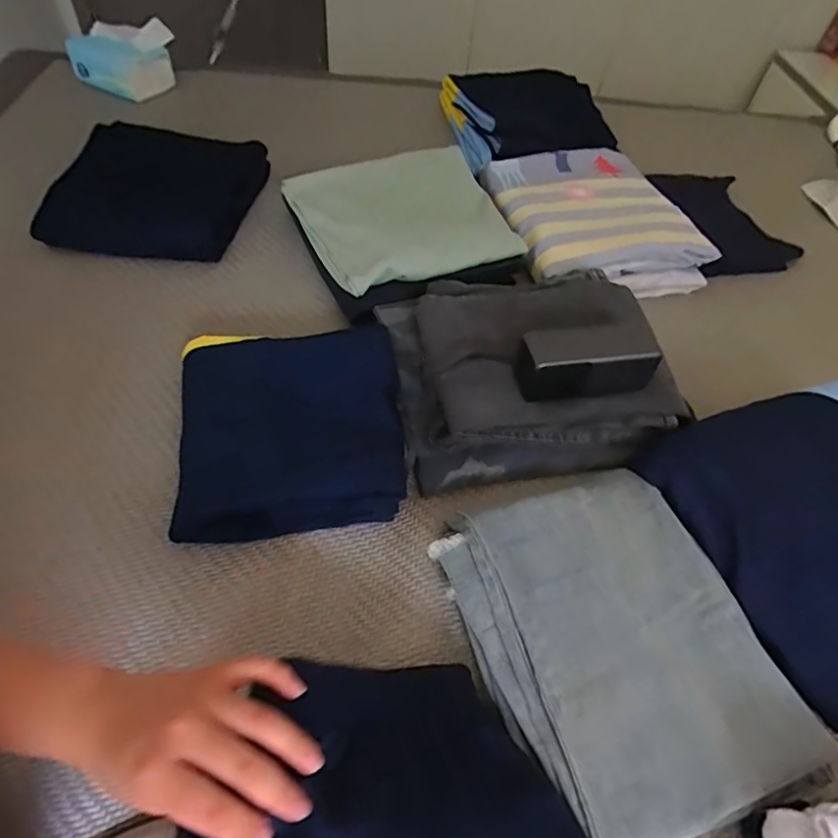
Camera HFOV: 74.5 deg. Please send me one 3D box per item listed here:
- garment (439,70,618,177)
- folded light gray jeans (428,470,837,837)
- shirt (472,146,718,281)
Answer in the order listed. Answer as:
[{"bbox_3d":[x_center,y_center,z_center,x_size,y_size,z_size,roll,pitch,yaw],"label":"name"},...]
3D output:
[{"bbox_3d":[0.186,-0.522,0.956,0.239,0.071,0.268,-8,54,-11],"label":"garment"},{"bbox_3d":[0.149,0.176,0.437,0.217,0.051,0.261,-16,56,-16],"label":"folded light gray jeans"},{"bbox_3d":[0.239,-0.302,0.785,0.235,0.036,0.278,-8,54,-11],"label":"shirt"}]

